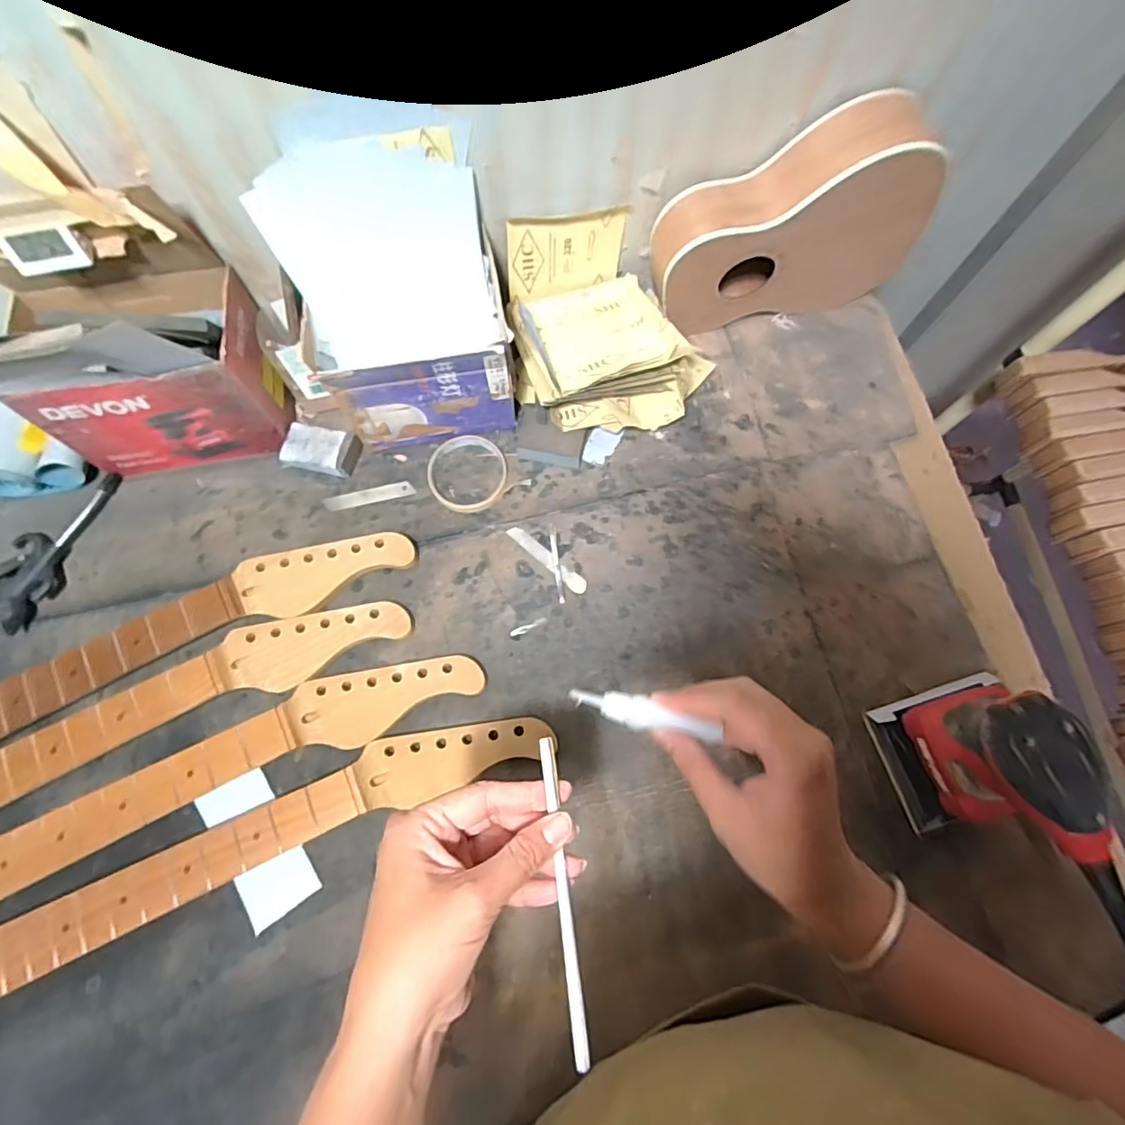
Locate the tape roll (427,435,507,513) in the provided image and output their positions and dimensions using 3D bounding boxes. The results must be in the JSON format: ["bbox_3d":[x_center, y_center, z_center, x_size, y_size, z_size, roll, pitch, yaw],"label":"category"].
[{"bbox_3d":[-0.102,-0.097,0.614,0.083,0.019,0.084,0,74,-1],"label":"tape roll"}]

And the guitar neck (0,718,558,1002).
[{"bbox_3d":[-0.315,0.265,0.496,0.636,0.025,0.066,-23,76,-7],"label":"guitar neck"}]

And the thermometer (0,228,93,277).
[{"bbox_3d":[-0.415,-0.252,0.456,0.055,0.034,0.015,-16,63,-4],"label":"thermometer"}]

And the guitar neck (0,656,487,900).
[{"bbox_3d":[-0.381,0.216,0.508,0.642,0.023,0.067,-24,76,-7],"label":"guitar neck"}]

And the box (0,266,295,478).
[{"bbox_3d":[-0.398,-0.195,0.563,0.202,0.151,0.146,-7,75,-3],"label":"box"}]

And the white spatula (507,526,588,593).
[{"bbox_3d":[-0.016,-0.005,0.591,0.102,0.004,0.017,41,78,10],"label":"white spatula"}]

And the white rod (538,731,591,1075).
[{"bbox_3d":[0.001,0.176,0.303,0.008,0.005,0.156,-7,71,-3],"label":"white rod"}]

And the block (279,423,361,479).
[{"bbox_3d":[-0.262,-0.119,0.614,0.074,0.029,0.047,8,75,1],"label":"block"}]

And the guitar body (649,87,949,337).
[{"bbox_3d":[0.230,-0.340,0.580,0.268,0.208,0.084,-10,75,-4],"label":"guitar body"}]

